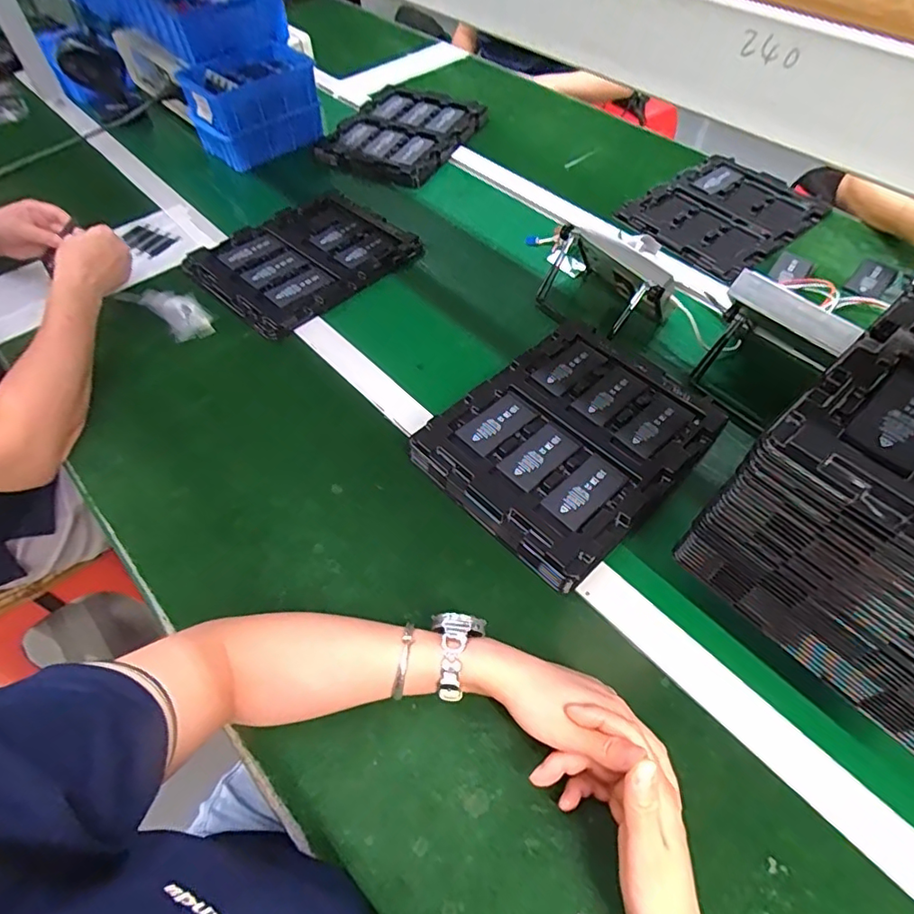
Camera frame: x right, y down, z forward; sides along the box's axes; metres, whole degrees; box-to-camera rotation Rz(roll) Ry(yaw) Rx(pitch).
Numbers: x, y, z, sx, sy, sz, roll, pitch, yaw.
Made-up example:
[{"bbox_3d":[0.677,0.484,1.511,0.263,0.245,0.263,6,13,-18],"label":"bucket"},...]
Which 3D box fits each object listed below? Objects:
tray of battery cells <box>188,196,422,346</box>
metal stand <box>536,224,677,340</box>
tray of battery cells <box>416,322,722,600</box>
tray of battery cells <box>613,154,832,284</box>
[{"bbox_3d":[-0.222,-0.291,0.780,0.222,0.016,0.263,37,65,24],"label":"tray of battery cells"},{"bbox_3d":[0.192,-0.220,0.709,0.106,0.107,0.158,-34,61,-18],"label":"metal stand"},{"bbox_3d":[0.124,-0.025,0.580,0.218,0.036,0.279,39,66,25],"label":"tray of battery cells"},{"bbox_3d":[0.420,-0.385,0.859,0.278,0.019,0.212,-36,62,-22],"label":"tray of battery cells"}]

